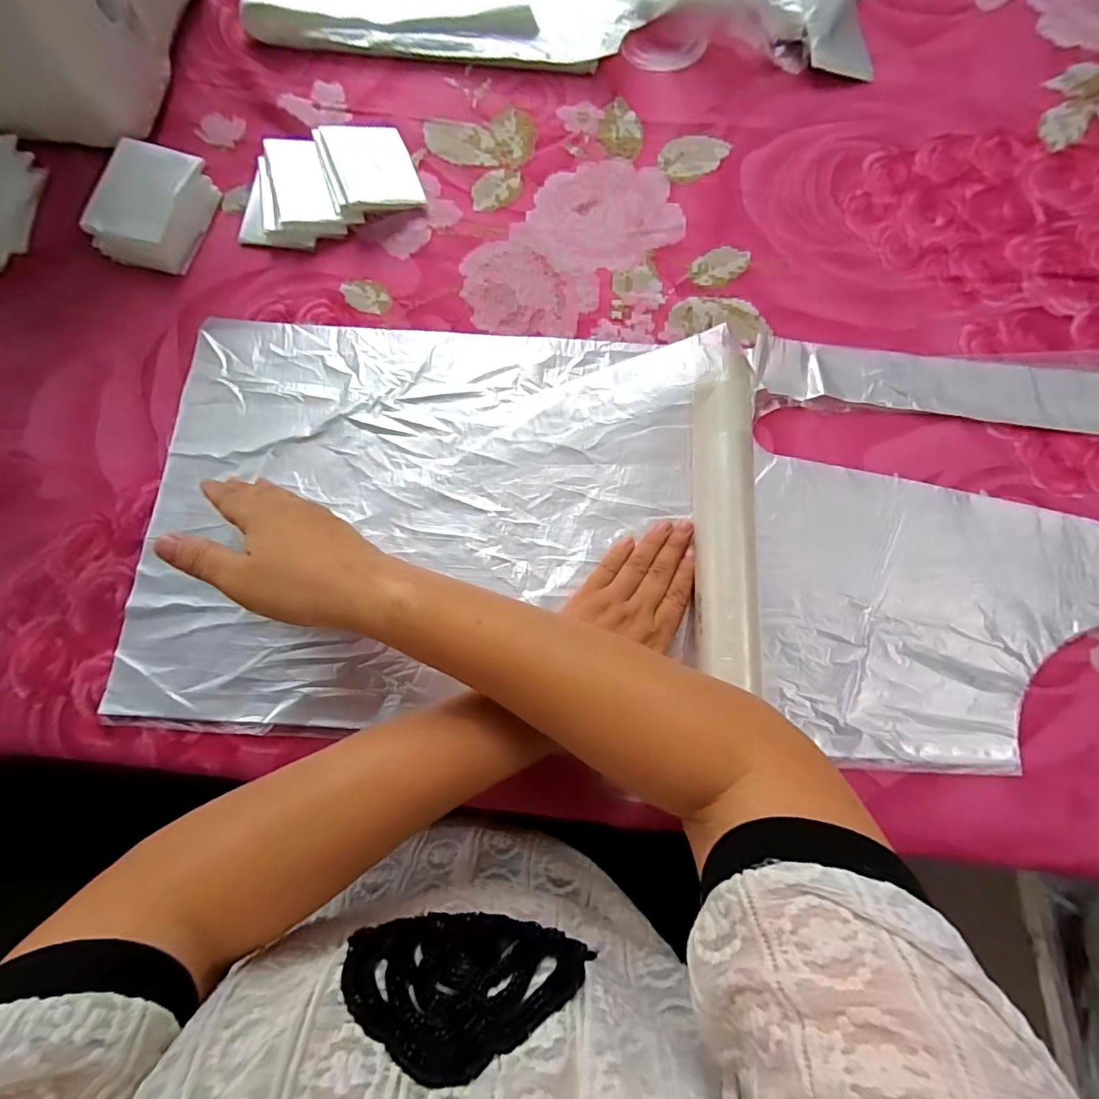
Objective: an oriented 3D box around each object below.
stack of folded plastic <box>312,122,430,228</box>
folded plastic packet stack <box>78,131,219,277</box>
[{"bbox_3d":[-0.148,-0.312,0.437,0.071,0.014,0.079,-17,83,-19],"label":"stack of folded plastic"},{"bbox_3d":[-0.312,-0.273,0.416,0.065,0.032,0.093,10,77,3],"label":"folded plastic packet stack"}]

